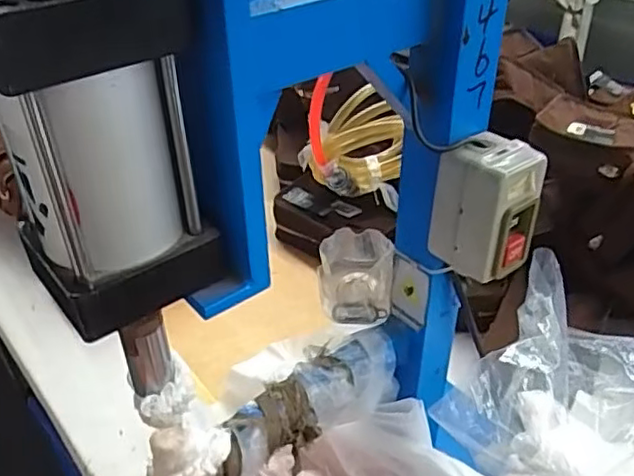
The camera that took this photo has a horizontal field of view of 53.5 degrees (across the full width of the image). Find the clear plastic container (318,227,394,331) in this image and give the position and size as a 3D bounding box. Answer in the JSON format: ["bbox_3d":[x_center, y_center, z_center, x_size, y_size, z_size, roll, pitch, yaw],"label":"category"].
[{"bbox_3d":[0.033,0.027,0.526,0.056,0.082,0.054,2,37,4],"label":"clear plastic container"}]

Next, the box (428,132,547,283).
[{"bbox_3d":[0.111,-0.021,0.410,0.049,0.083,0.052,-27,44,-29],"label":"box"}]

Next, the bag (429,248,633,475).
[{"bbox_3d":[0.269,0.161,0.586,0.251,0.169,0.184,11,39,17],"label":"bag"}]

